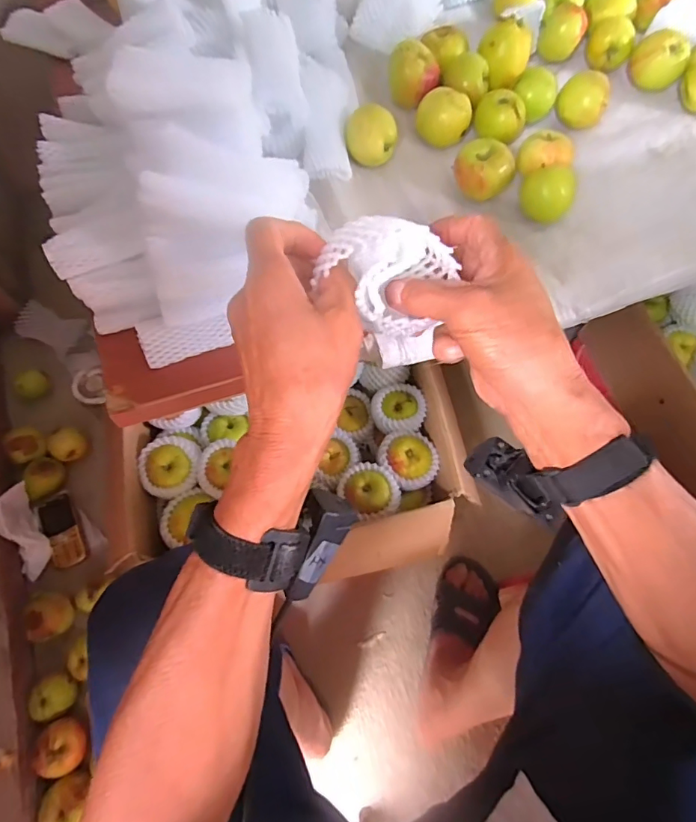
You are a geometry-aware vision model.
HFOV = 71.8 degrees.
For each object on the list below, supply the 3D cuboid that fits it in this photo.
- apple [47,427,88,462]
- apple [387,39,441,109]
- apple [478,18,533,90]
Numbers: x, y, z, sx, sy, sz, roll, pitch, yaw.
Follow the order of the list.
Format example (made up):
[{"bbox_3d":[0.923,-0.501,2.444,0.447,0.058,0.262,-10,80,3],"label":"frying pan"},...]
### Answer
[{"bbox_3d":[-0.486,0.059,0.837,0.055,0.057,0.055,1,67,-2],"label":"apple"},{"bbox_3d":[0.083,-0.430,0.613,0.065,0.053,0.055,8,66,1],"label":"apple"},{"bbox_3d":[0.204,-0.465,0.625,0.059,0.058,0.053,26,68,8],"label":"apple"}]

